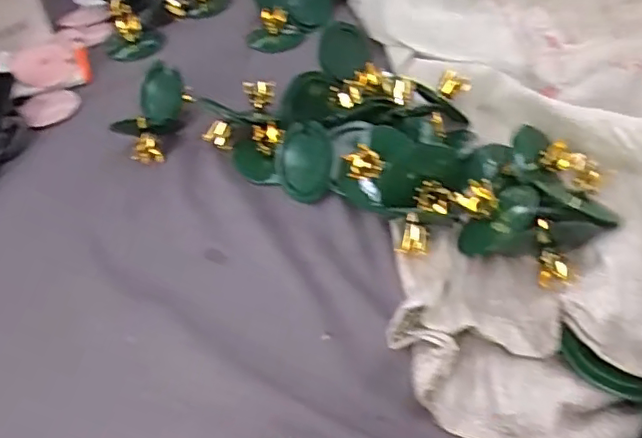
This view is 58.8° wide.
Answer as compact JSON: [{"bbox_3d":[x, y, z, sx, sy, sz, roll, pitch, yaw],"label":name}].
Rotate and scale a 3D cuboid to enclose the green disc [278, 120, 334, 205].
[{"bbox_3d":[-0.016,-0.053,0.545,0.065,0.009,0.075,-29,66,35],"label":"green disc"}]

